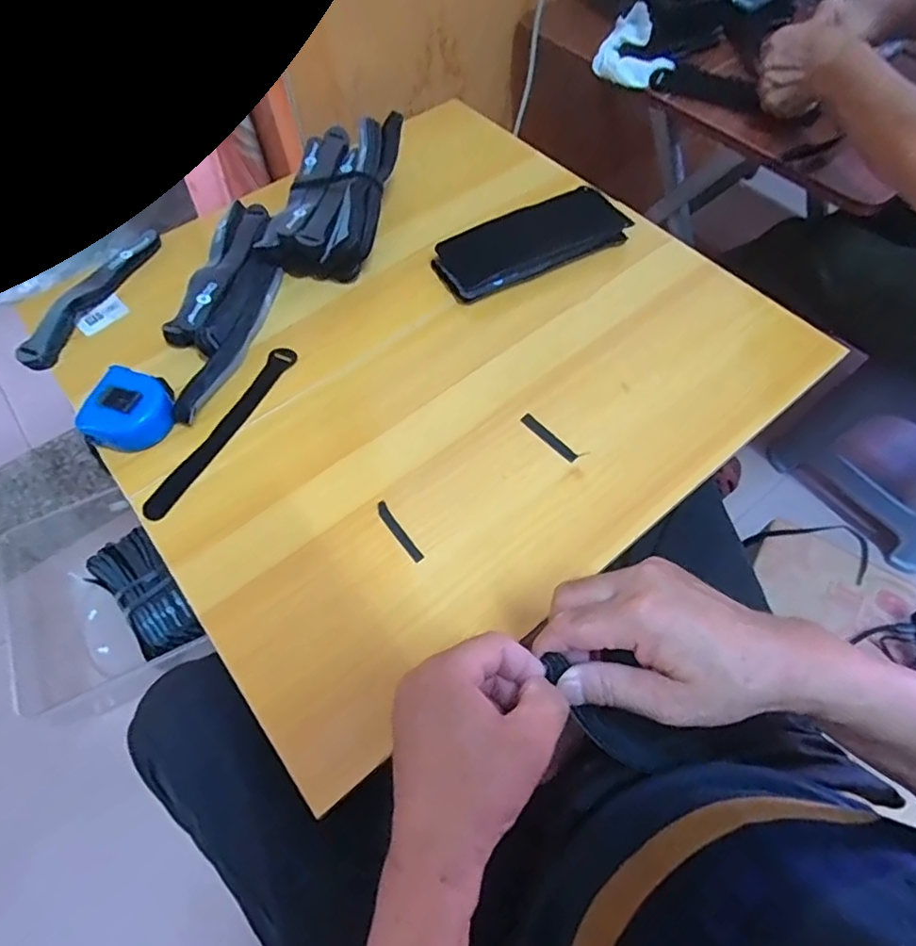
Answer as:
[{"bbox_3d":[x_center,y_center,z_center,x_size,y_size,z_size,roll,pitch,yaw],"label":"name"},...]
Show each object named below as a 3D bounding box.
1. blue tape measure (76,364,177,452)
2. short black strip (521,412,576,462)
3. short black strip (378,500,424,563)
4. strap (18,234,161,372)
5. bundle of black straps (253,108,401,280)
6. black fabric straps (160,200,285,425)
[{"bbox_3d":[-0.287,-0.056,0.498,0.063,0.034,0.067,9,62,6],"label":"blue tape measure"},{"bbox_3d":[0.079,-0.032,0.497,0.011,0.004,0.060,-38,67,-17],"label":"short black strip"},{"bbox_3d":[-0.048,0.047,0.457,0.010,0.004,0.061,-32,65,-15],"label":"short black strip"},{"bbox_3d":[-0.371,-0.178,0.577,0.023,0.031,0.180,27,65,15],"label":"strap"},{"bbox_3d":[-0.132,-0.303,0.618,0.112,0.052,0.210,8,62,6],"label":"bundle of black straps"},{"bbox_3d":[-0.233,-0.172,0.563,0.080,0.026,0.267,10,62,7],"label":"black fabric straps"}]

